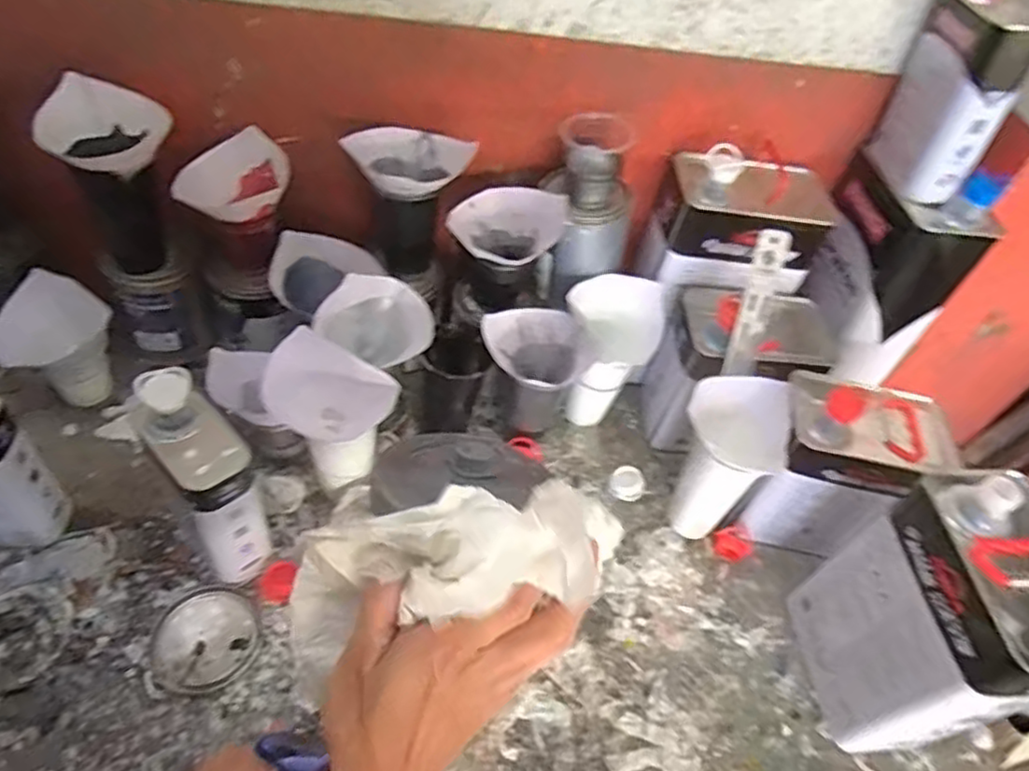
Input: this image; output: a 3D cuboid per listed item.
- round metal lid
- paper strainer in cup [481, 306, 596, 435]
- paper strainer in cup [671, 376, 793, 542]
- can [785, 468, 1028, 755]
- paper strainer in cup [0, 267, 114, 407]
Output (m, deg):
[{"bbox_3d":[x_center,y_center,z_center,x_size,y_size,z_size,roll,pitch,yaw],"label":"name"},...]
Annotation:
[{"bbox_3d":[-0.292,0.238,0.653,0.096,0.014,0.098,5,51,-7],"label":"round metal lid"},{"bbox_3d":[0.012,0.002,0.819,0.114,0.177,0.104,-4,53,-14],"label":"paper strainer in cup"},{"bbox_3d":[0.230,0.078,0.762,0.103,0.157,0.121,24,51,8],"label":"paper strainer in cup"},{"bbox_3d":[0.381,0.216,0.633,0.112,0.263,0.167,-1,52,-11],"label":"can"},{"bbox_3d":[-0.508,-0.039,0.776,0.093,0.133,0.100,20,51,5],"label":"paper strainer in cup"}]

